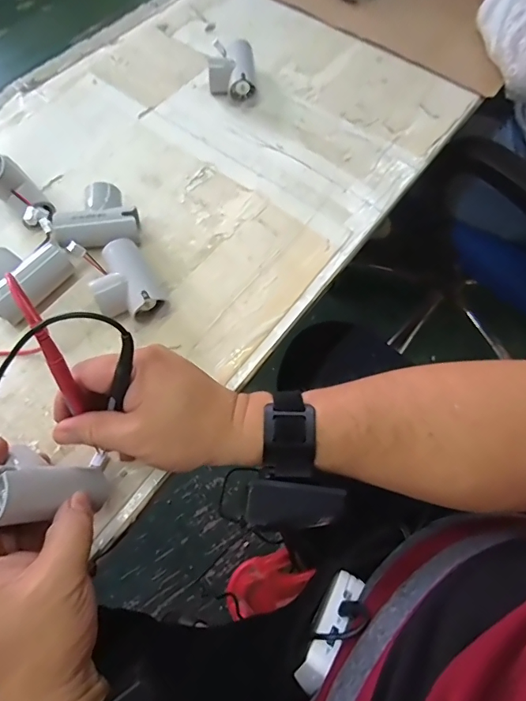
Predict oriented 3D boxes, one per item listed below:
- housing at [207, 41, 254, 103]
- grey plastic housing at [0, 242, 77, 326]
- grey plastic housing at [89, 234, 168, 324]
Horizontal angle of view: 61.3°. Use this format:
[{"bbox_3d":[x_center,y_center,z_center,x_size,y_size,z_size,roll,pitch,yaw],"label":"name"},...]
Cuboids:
[{"bbox_3d":[-0.037,-0.328,0.519,0.052,0.028,0.067,-2,65,-5],"label":"housing"},{"bbox_3d":[-0.214,-0.065,0.389,0.065,0.031,0.072,33,67,11],"label":"grey plastic housing"},{"bbox_3d":[-0.124,-0.062,0.393,0.053,0.042,0.069,-28,70,-16],"label":"grey plastic housing"}]

